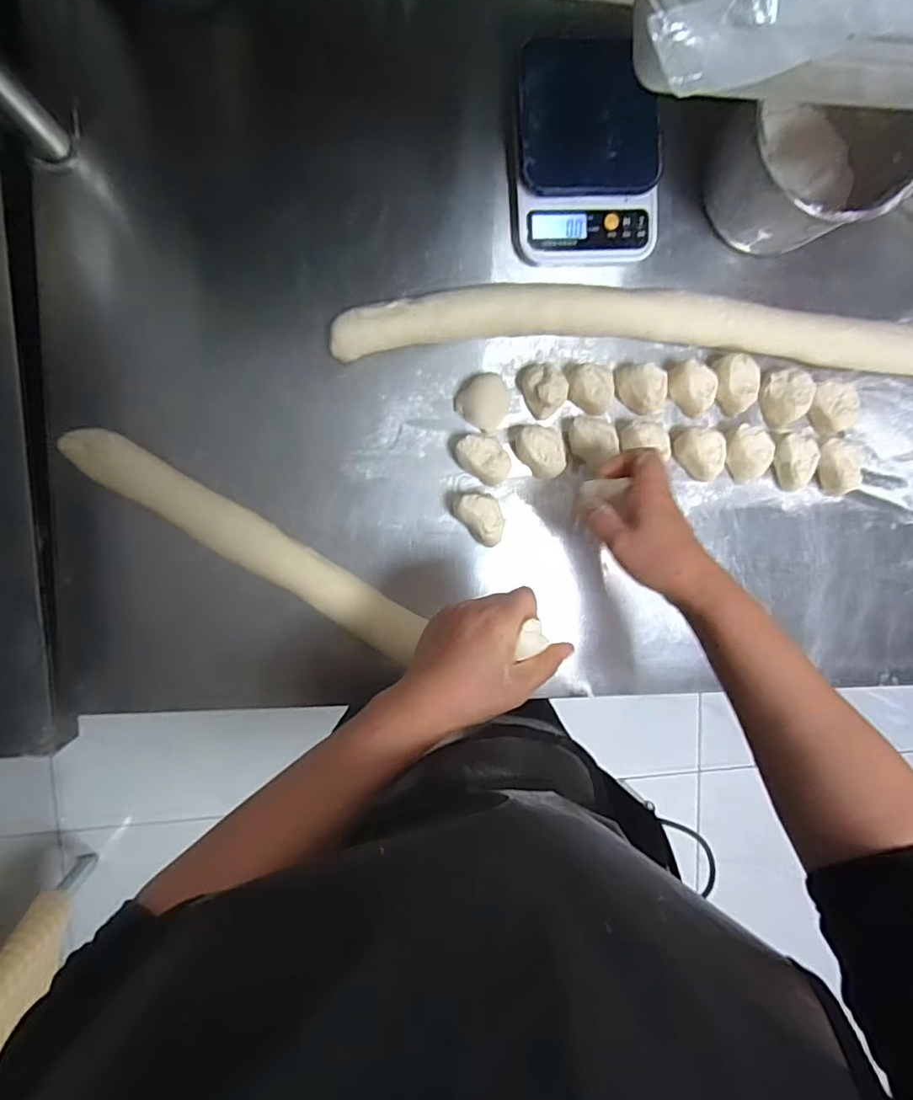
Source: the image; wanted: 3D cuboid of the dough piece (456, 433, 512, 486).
[{"bbox_3d":[0.027,-0.089,0.535,0.054,0.031,0.038,36,90,-9],"label":"dough piece"}]

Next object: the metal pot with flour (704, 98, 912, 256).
[{"bbox_3d":[0.315,-0.344,0.497,0.145,0.109,0.133,-1,95,-7],"label":"metal pot with flour"}]

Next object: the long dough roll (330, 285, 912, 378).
[{"bbox_3d":[0.346,-0.212,0.548,0.927,0.034,0.065,0,95,-7],"label":"long dough roll"}]

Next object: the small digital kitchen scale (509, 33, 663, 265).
[{"bbox_3d":[0.119,-0.349,0.510,0.135,0.047,0.155,-7,96,-6],"label":"small digital kitchen scale"}]

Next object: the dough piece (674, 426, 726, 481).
[{"bbox_3d":[0.242,-0.097,0.554,0.038,0.032,0.051,-41,99,-2],"label":"dough piece"}]

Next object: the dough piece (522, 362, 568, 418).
[{"bbox_3d":[0.086,-0.155,0.530,0.038,0.036,0.048,-26,98,-4],"label":"dough piece"}]

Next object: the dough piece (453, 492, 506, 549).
[{"bbox_3d":[0.024,-0.032,0.530,0.036,0.037,0.056,-38,99,-2],"label":"dough piece"}]

